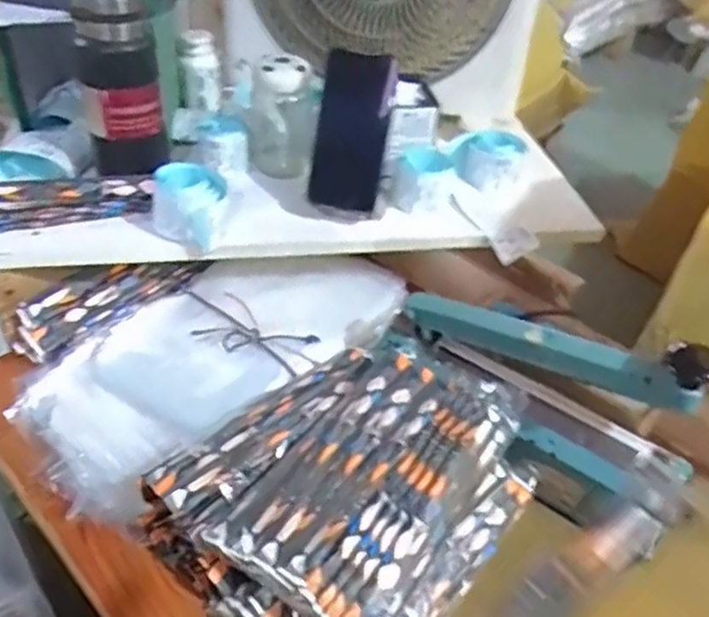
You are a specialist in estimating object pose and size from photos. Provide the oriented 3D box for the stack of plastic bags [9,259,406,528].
[{"bbox_3d":[-0.134,0.038,0.726,0.201,0.061,0.411,35,49,30],"label":"stack of plastic bags"}]

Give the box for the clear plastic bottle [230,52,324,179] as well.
[{"bbox_3d":[-0.089,-0.238,0.817,0.082,0.141,0.084,-8,42,-15],"label":"clear plastic bottle"}]

